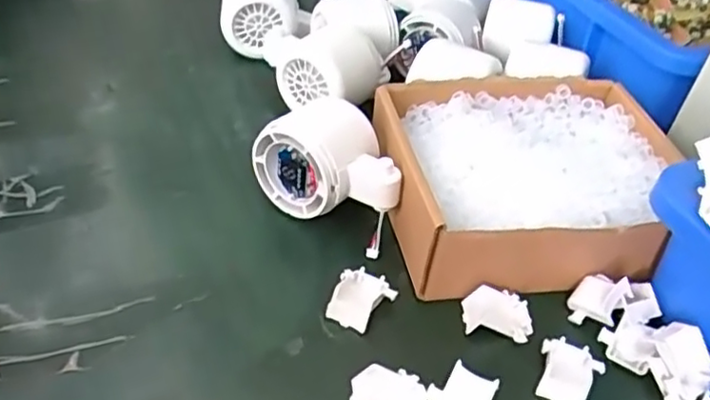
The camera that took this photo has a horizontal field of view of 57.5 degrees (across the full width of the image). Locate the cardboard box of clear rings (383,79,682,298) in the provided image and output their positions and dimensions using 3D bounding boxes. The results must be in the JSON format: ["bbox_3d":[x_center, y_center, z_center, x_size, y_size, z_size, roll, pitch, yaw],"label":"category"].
[{"bbox_3d":[0.102,-0.014,0.382,0.167,0.047,0.137,-3,42,-12],"label":"cardboard box of clear rings"}]

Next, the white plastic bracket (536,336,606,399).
[{"bbox_3d":[0.101,0.081,0.308,0.028,0.009,0.032,26,44,20],"label":"white plastic bracket"}]

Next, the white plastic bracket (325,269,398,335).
[{"bbox_3d":[0.003,0.049,0.328,0.027,0.015,0.032,25,44,20],"label":"white plastic bracket"}]

